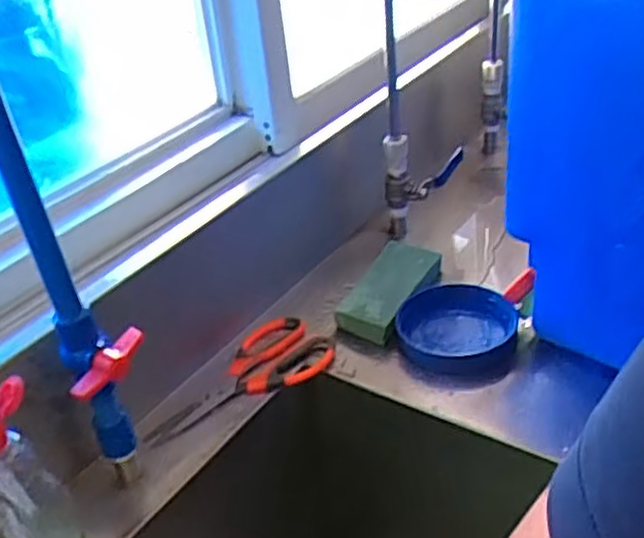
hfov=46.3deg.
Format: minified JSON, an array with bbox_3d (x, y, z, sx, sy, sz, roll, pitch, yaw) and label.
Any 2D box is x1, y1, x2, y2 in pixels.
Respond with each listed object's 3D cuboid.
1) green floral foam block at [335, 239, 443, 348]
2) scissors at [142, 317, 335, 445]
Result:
[{"bbox_3d":[0.076,0.026,0.847,0.073,0.032,0.150,14,38,28],"label":"green floral foam block"},{"bbox_3d":[-0.087,0.108,0.762,0.205,0.019,0.094,-22,36,-22],"label":"scissors"}]

